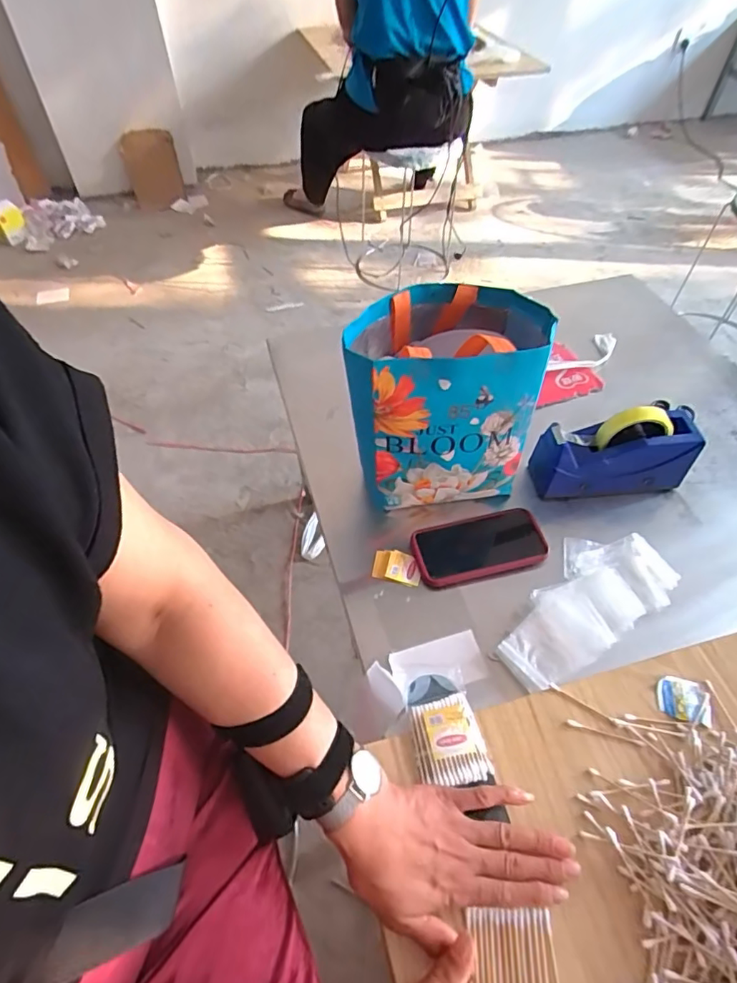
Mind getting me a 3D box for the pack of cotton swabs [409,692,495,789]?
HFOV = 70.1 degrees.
[{"bbox_3d":[0.074,0.233,0.491,0.063,0.011,0.074,-11,53,-9],"label":"pack of cotton swabs"}]

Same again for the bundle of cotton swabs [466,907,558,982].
[{"bbox_3d":[0.110,0.358,0.395,0.068,0.010,0.062,3,53,1],"label":"bundle of cotton swabs"}]

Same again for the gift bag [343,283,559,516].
[{"bbox_3d":[0.091,-0.126,0.690,0.238,0.227,0.185,-6,52,-6],"label":"gift bag"}]

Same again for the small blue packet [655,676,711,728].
[{"bbox_3d":[0.310,0.205,0.519,0.047,0.006,0.042,15,53,11],"label":"small blue packet"}]

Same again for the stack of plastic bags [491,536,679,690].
[{"bbox_3d":[0.259,0.127,0.639,0.262,0.032,0.121,-26,57,-19],"label":"stack of plastic bags"}]

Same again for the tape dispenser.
[{"bbox_3d":[0.336,-0.047,0.713,0.206,0.126,0.062,-1,52,-1],"label":"tape dispenser"}]

